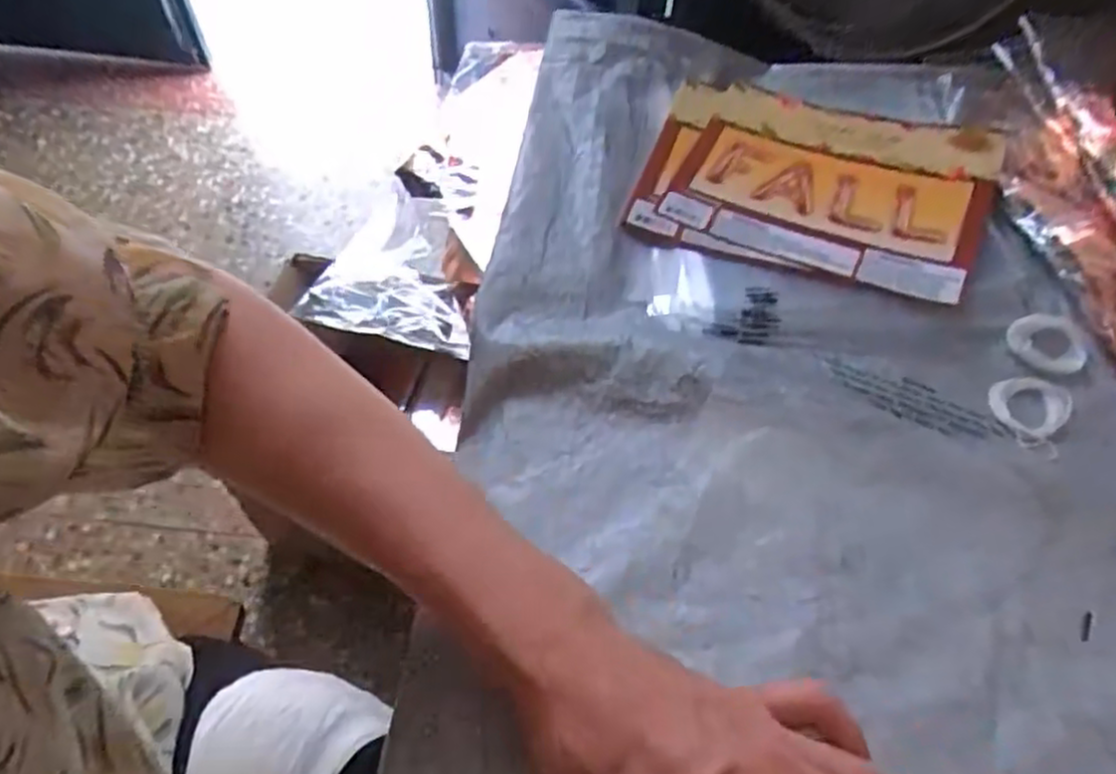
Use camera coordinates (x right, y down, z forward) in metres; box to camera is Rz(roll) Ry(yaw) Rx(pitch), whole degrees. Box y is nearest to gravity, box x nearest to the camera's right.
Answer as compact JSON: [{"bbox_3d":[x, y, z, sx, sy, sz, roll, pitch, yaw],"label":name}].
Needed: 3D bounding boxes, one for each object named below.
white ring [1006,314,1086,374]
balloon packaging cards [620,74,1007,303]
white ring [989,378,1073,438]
[{"bbox_3d":[0.279,-0.028,0.418,0.041,0.004,0.044,19,57,13],"label":"white ring"},{"bbox_3d":[0.176,-0.145,0.495,0.217,0.015,0.180,17,56,12],"label":"balloon packaging cards"},{"bbox_3d":[0.254,0.009,0.394,0.045,0.004,0.036,-37,62,-23],"label":"white ring"}]

